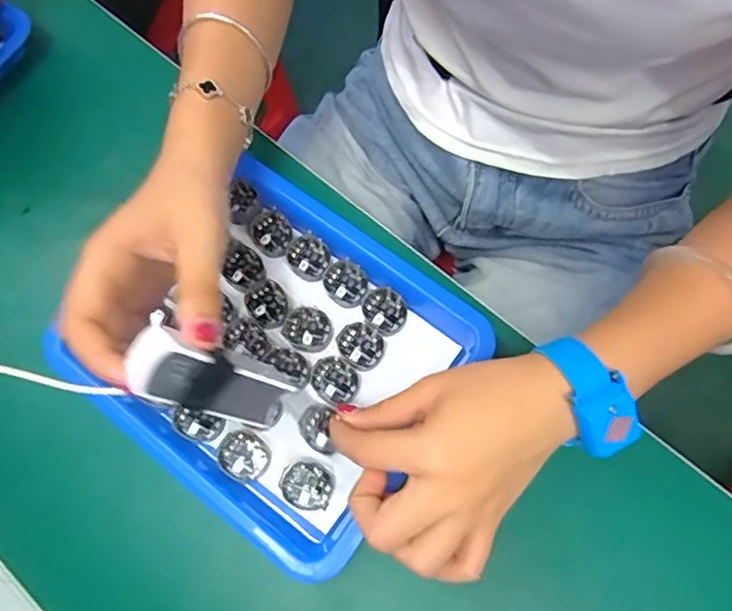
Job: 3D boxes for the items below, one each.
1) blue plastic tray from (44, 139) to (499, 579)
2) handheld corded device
[{"bbox_3d":[-0.051,0.029,0.354,0.192,0.034,0.182,35,82,11],"label":"blue plastic tray"},{"bbox_3d":[-0.070,0.037,0.273,0.025,0.084,0.026,-4,66,33],"label":"handheld corded device"}]

